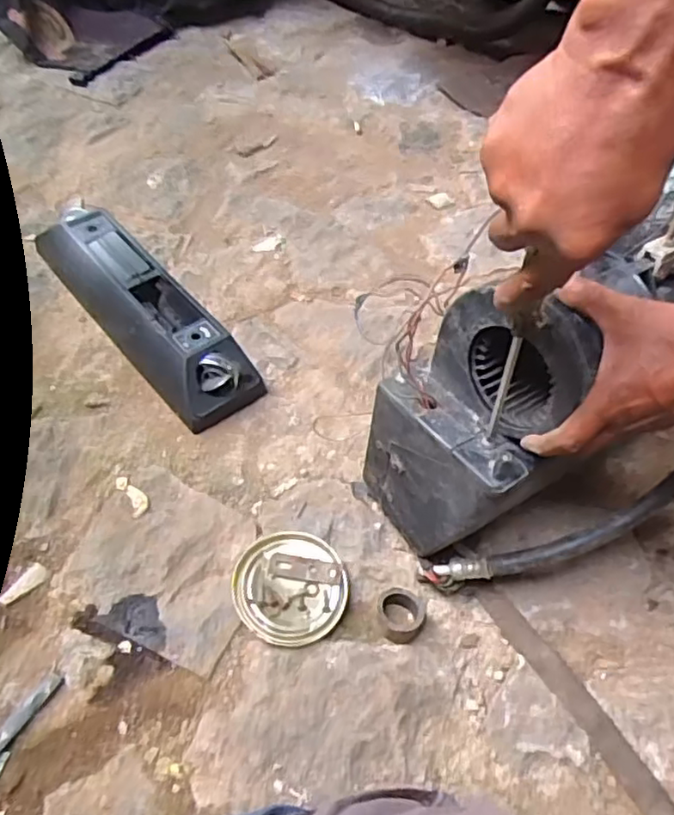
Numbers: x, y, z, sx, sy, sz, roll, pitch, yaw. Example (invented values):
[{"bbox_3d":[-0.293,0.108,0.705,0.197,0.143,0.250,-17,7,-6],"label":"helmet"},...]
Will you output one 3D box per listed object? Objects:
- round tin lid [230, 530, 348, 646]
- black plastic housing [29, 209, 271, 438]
[{"bbox_3d":[-0.043,0.168,0.591,0.102,0.020,0.104,3,51,-4],"label":"round tin lid"},{"bbox_3d":[-0.244,-0.130,0.793,0.107,0.068,0.376,-34,61,-29],"label":"black plastic housing"}]

